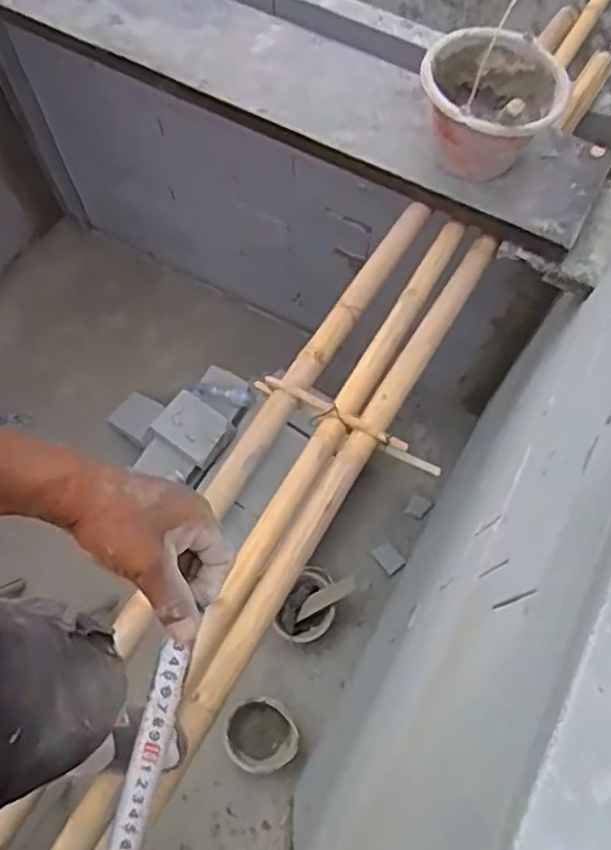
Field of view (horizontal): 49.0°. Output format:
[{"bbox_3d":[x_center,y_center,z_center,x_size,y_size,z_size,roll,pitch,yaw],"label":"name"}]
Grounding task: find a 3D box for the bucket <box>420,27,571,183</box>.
[{"bbox_3d":[0.398,-0.683,1.444,0.255,0.226,0.274,0,68,-1],"label":"bucket"}]

